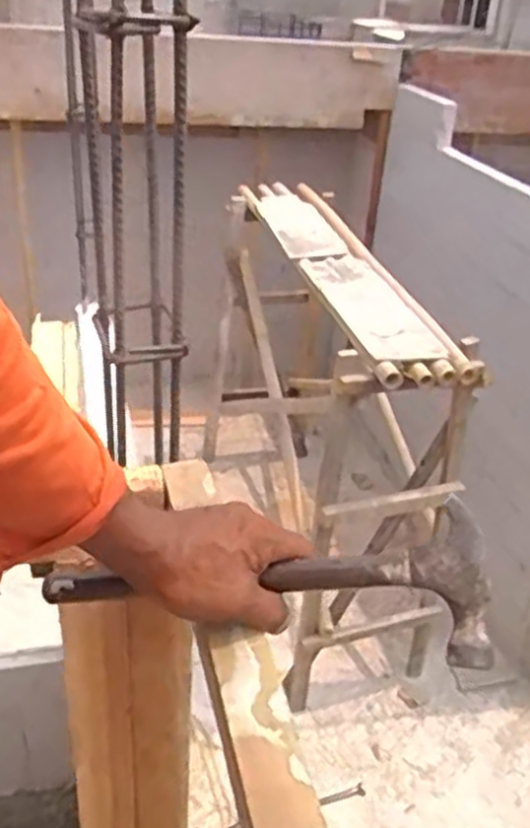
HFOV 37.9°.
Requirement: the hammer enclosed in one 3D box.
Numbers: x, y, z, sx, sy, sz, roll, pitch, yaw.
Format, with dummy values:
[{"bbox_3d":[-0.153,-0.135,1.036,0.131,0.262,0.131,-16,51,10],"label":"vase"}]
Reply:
[{"bbox_3d":[-0.007,0.110,0.482,0.278,0.071,0.061,-6,27,16],"label":"hammer"}]

